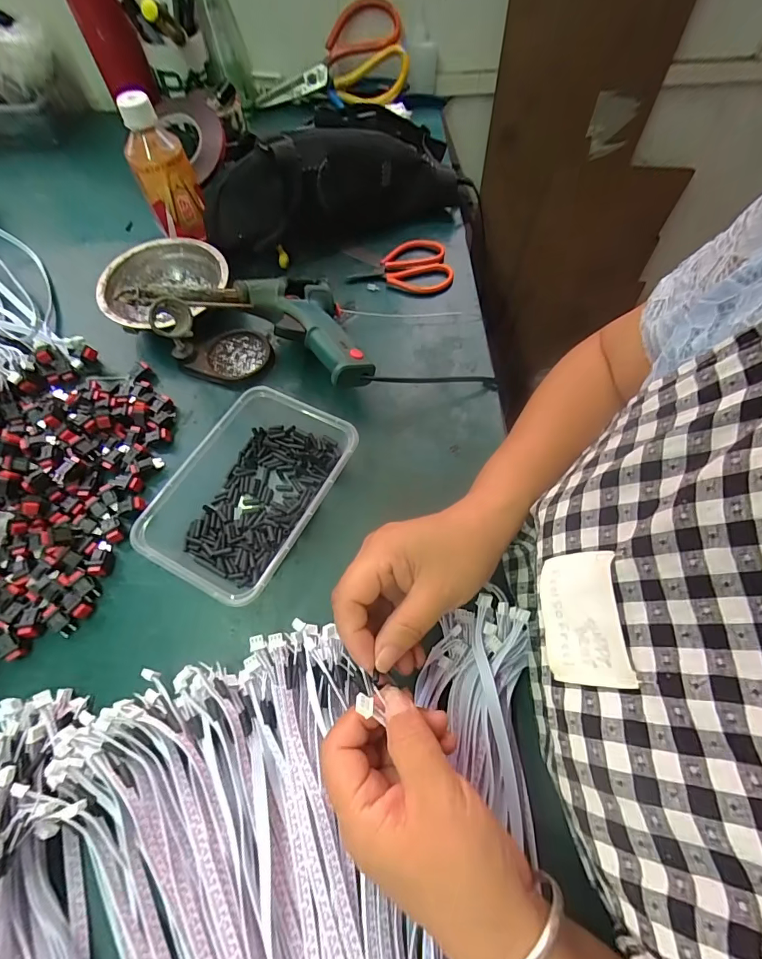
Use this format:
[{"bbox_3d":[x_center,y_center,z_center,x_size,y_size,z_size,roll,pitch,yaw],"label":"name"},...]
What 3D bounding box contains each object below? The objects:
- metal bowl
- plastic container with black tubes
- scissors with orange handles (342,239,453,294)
[{"bbox_3d":[-0.229,-0.202,0.458,0.121,0.036,0.121,0,66,0],"label":"metal bowl"},{"bbox_3d":[-0.103,0.009,0.348,0.114,0.039,0.163,26,68,11],"label":"plastic container with black tubes"},{"bbox_3d":[0.019,-0.239,0.477,0.116,0.015,0.068,5,66,2],"label":"scissors with orange handles"}]

